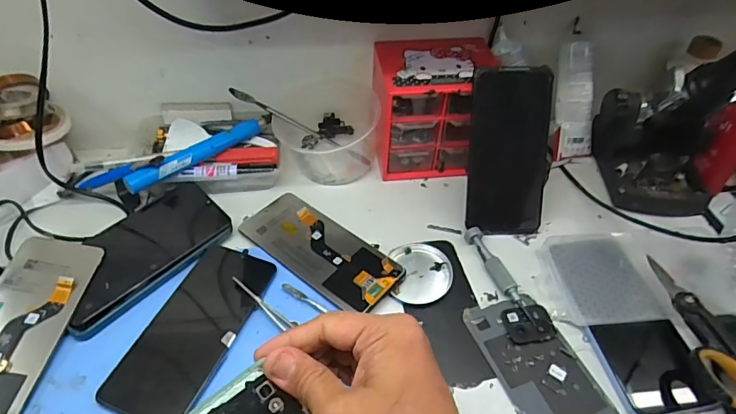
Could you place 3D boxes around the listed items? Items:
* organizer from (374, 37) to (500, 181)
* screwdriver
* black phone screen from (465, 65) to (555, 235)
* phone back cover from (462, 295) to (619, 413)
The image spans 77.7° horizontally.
[{"bbox_3d":[0.074,-0.114,0.532,0.130,0.121,0.105,-4,48,-5],"label":"organizer"},{"bbox_3d":[0.128,0.064,0.445,0.016,0.013,0.112,-18,51,-17],"label":"screwdriver"},{"bbox_3d":[0.145,-0.055,0.469,0.082,0.167,0.012,-3,16,-4],"label":"black phone screen"},{"bbox_3d":[0.150,0.146,0.380,0.076,0.007,0.157,-15,50,-14],"label":"phone back cover"}]

